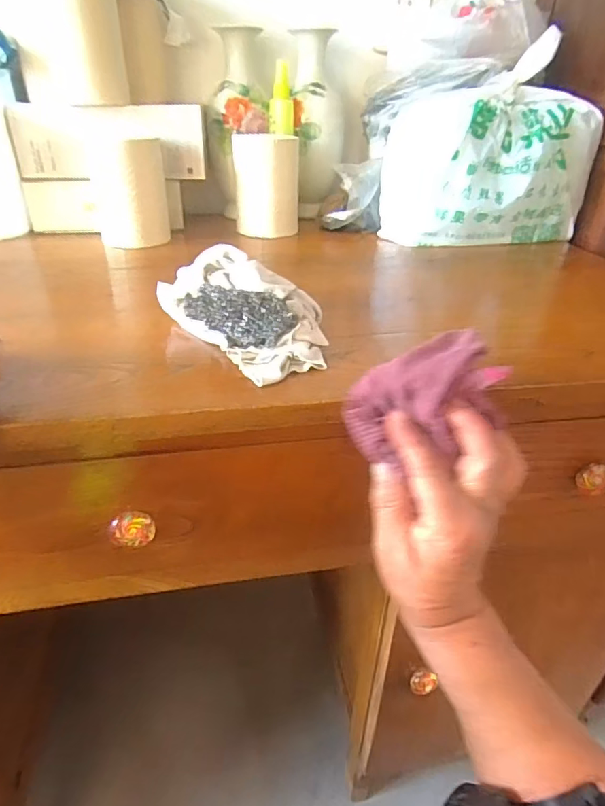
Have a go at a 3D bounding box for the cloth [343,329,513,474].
[{"bbox_3d":[0.078,-0.005,0.321,0.093,0.063,0.049,-3,33,-8],"label":"cloth"}]

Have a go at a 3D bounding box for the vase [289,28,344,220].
[{"bbox_3d":[0.023,-0.413,0.745,0.082,0.231,0.091,2,33,0],"label":"vase"}]

